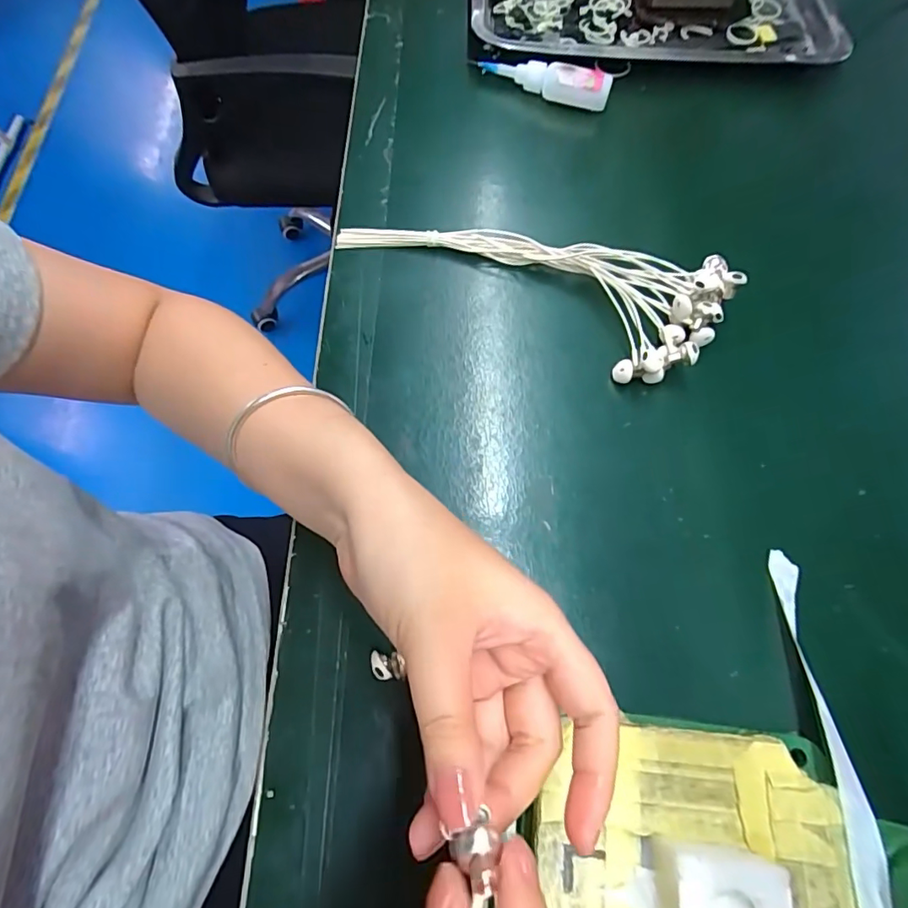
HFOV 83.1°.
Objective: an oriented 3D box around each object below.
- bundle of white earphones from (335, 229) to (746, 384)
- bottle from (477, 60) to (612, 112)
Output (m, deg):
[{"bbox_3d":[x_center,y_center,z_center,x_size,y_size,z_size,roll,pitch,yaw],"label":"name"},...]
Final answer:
[{"bbox_3d":[0.053,-0.138,0.369,0.275,0.033,0.102,27,69,11],"label":"bundle of white earphones"},{"bbox_3d":[0.081,-0.335,0.454,0.115,0.020,0.025,13,67,5],"label":"bottle"}]

